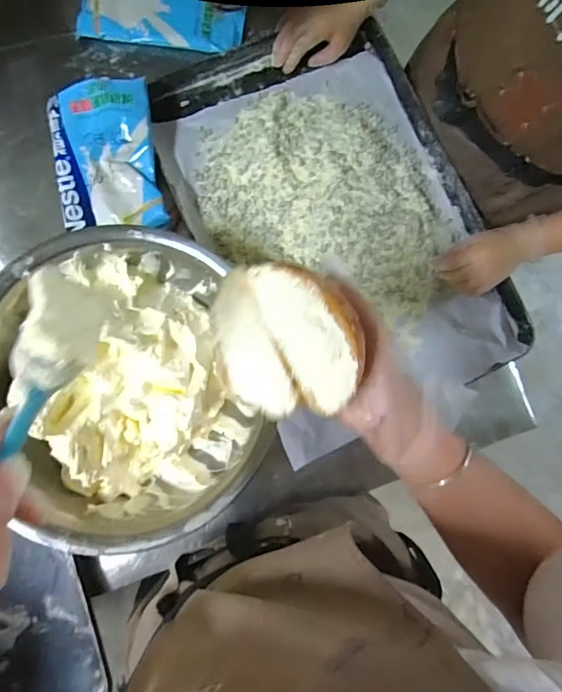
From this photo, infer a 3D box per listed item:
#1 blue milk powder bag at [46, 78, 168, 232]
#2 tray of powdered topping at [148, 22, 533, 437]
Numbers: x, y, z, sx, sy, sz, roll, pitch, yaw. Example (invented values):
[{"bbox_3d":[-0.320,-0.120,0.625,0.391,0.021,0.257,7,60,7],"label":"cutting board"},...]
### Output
[{"bbox_3d":[-0.248,-0.262,0.597,0.146,0.057,0.200,-9,85,-6],"label":"blue milk powder bag"},{"bbox_3d":[0.082,-0.186,0.630,0.412,0.039,0.593,-21,86,-7],"label":"tray of powdered topping"}]

